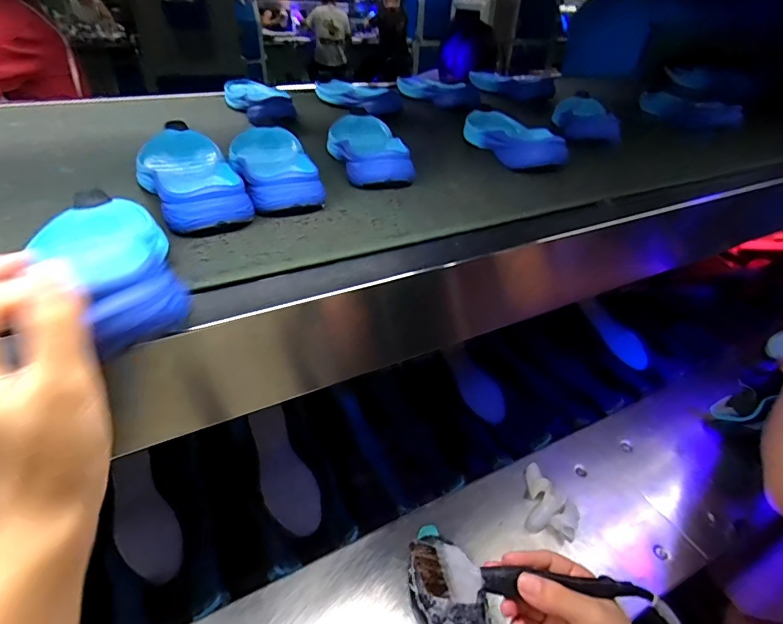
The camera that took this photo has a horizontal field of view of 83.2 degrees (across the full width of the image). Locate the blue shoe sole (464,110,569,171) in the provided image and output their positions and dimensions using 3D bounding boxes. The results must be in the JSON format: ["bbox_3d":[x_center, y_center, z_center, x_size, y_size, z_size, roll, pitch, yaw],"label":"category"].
[{"bbox_3d":[0.170,-0.256,0.647,0.086,0.044,0.246,-2,35,-7],"label":"blue shoe sole"}]

